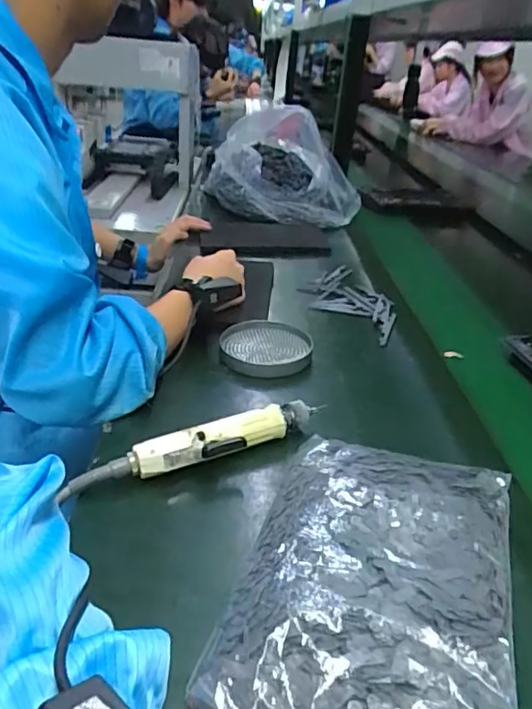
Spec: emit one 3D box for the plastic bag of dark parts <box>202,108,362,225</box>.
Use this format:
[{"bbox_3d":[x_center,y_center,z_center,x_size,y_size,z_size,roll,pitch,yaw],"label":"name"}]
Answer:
[{"bbox_3d":[0.031,-0.416,1.232,0.267,0.215,0.302,-8,32,-21],"label":"plastic bag of dark parts"}]

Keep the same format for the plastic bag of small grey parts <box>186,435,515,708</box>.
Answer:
[{"bbox_3d":[0.078,0.161,0.389,0.179,0.032,0.274,14,31,15],"label":"plastic bag of small grey parts"}]

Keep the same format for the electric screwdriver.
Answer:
[{"bbox_3d":[-0.030,0.082,0.520,0.195,0.040,0.045,-13,35,-28],"label":"electric screwdriver"}]

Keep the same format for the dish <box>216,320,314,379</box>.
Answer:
[{"bbox_3d":[-0.001,-0.008,0.697,0.111,0.024,0.117,4,30,-2],"label":"dish"}]

